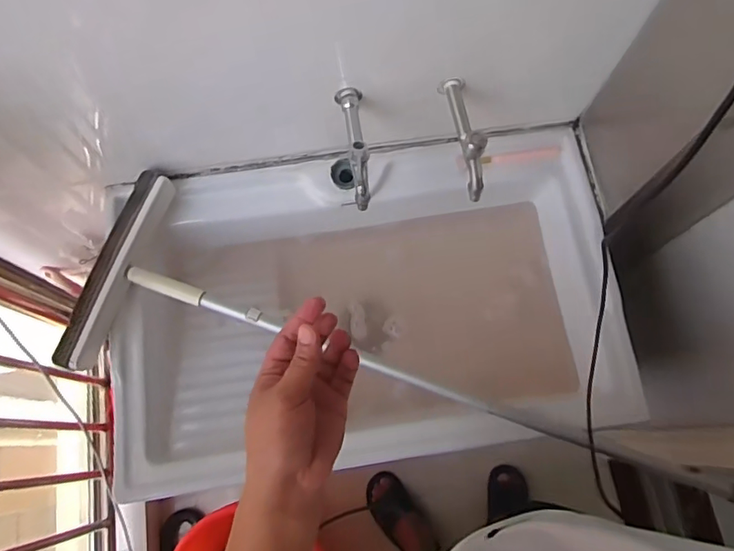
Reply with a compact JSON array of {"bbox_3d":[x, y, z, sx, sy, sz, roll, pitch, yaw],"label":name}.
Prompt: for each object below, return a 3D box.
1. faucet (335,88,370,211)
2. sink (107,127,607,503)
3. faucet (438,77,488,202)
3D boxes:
[{"bbox_3d":[-0.020,-0.188,0.755,0.043,0.101,0.167,-1,73,-1],"label":"faucet"},{"bbox_3d":[-0.009,0.063,0.946,0.826,0.193,0.507,-9,73,-4],"label":"sink"},{"bbox_3d":[0.134,-0.200,0.759,0.036,0.091,0.171,-6,60,-3],"label":"faucet"}]

